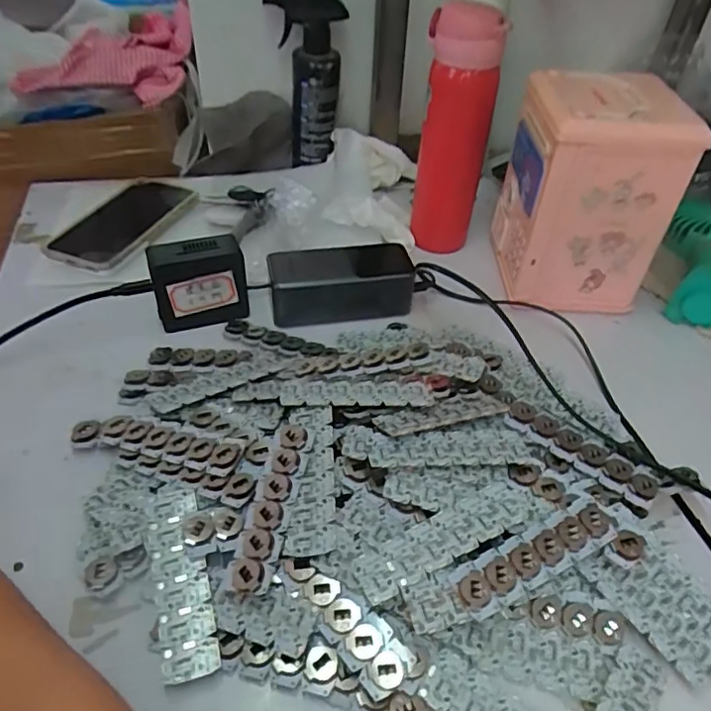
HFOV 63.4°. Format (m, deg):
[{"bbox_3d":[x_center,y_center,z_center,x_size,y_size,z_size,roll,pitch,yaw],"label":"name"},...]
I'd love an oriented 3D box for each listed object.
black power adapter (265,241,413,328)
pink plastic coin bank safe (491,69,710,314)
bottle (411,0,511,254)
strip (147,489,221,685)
[{"bbox_3d":[-0.012,-0.071,0.530,0.130,0.039,0.056,-7,45,-11],"label":"black power adapter"},{"bbox_3d":[0.210,-0.150,0.538,0.115,0.177,0.118,2,44,-3],"label":"pink plastic coin bank safe"},{"bbox_3d":[0.098,-0.221,0.578,0.069,0.224,0.067,11,44,6],"label":"bottle"},{"bbox_3d":[-0.103,0.129,0.337,0.030,0.006,0.110,-10,53,-17],"label":"strip"}]

